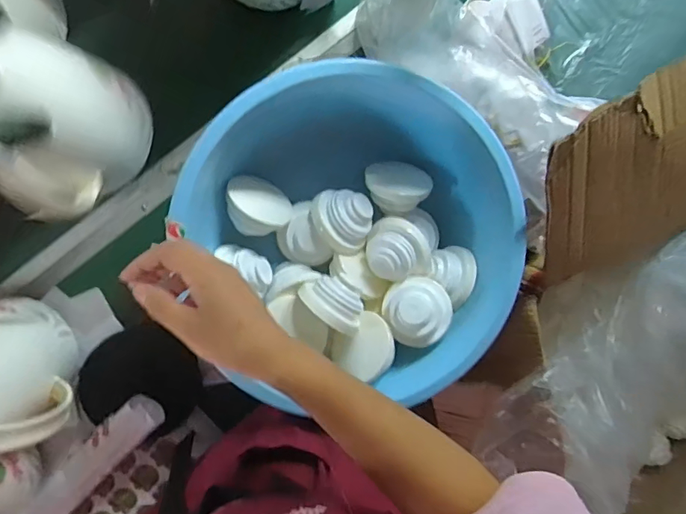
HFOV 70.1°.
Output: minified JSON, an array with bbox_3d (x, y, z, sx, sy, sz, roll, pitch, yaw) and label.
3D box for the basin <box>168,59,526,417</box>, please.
[{"bbox_3d":[0.016,-0.029,0.575,0.326,0.158,0.327,-1,97,-6],"label":"basin"}]

